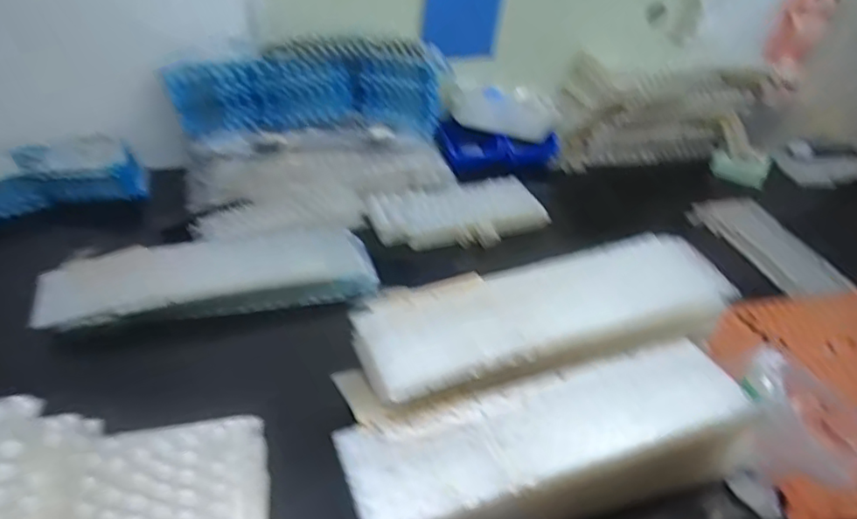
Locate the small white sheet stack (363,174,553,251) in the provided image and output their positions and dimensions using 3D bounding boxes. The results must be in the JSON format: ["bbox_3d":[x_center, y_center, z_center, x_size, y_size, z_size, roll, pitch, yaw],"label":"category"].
[{"bbox_3d":[0.055,-0.080,1.097,0.316,0.043,0.141,-10,39,-19],"label":"small white sheet stack"}]

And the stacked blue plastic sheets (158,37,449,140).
[{"bbox_3d":[-0.198,-0.298,1.052,0.467,0.143,0.066,-6,37,-13],"label":"stacked blue plastic sheets"}]

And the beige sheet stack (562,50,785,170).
[{"bbox_3d":[0.506,-0.326,1.316,0.468,0.211,0.092,-3,37,-10],"label":"beige sheet stack"}]

